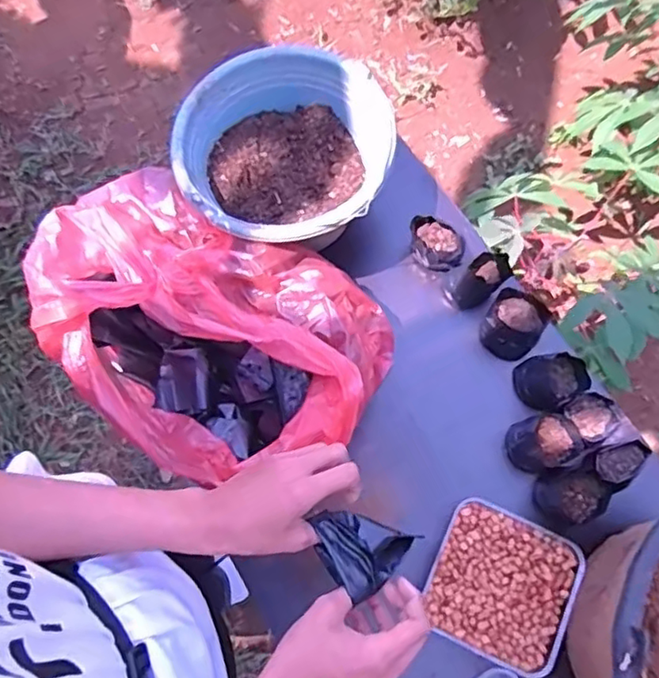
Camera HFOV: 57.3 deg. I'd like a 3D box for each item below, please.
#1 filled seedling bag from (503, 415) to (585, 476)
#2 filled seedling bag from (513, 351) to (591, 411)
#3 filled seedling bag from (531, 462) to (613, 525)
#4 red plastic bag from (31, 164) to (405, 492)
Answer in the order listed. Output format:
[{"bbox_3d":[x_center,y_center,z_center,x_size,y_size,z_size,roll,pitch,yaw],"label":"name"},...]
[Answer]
[{"bbox_3d":[0.253,0.124,0.719,0.071,0.053,0.062,-19,77,-9],"label":"filled seedling bag"},{"bbox_3d":[0.270,0.050,0.738,0.066,0.055,0.068,-25,77,-10],"label":"filled seedling bag"},{"bbox_3d":[0.279,0.183,0.699,0.073,0.069,0.060,-16,76,-8],"label":"filled seedling bag"},{"bbox_3d":[-0.130,-0.009,0.667,0.365,0.193,0.278,27,74,4],"label":"red plastic bag"}]

